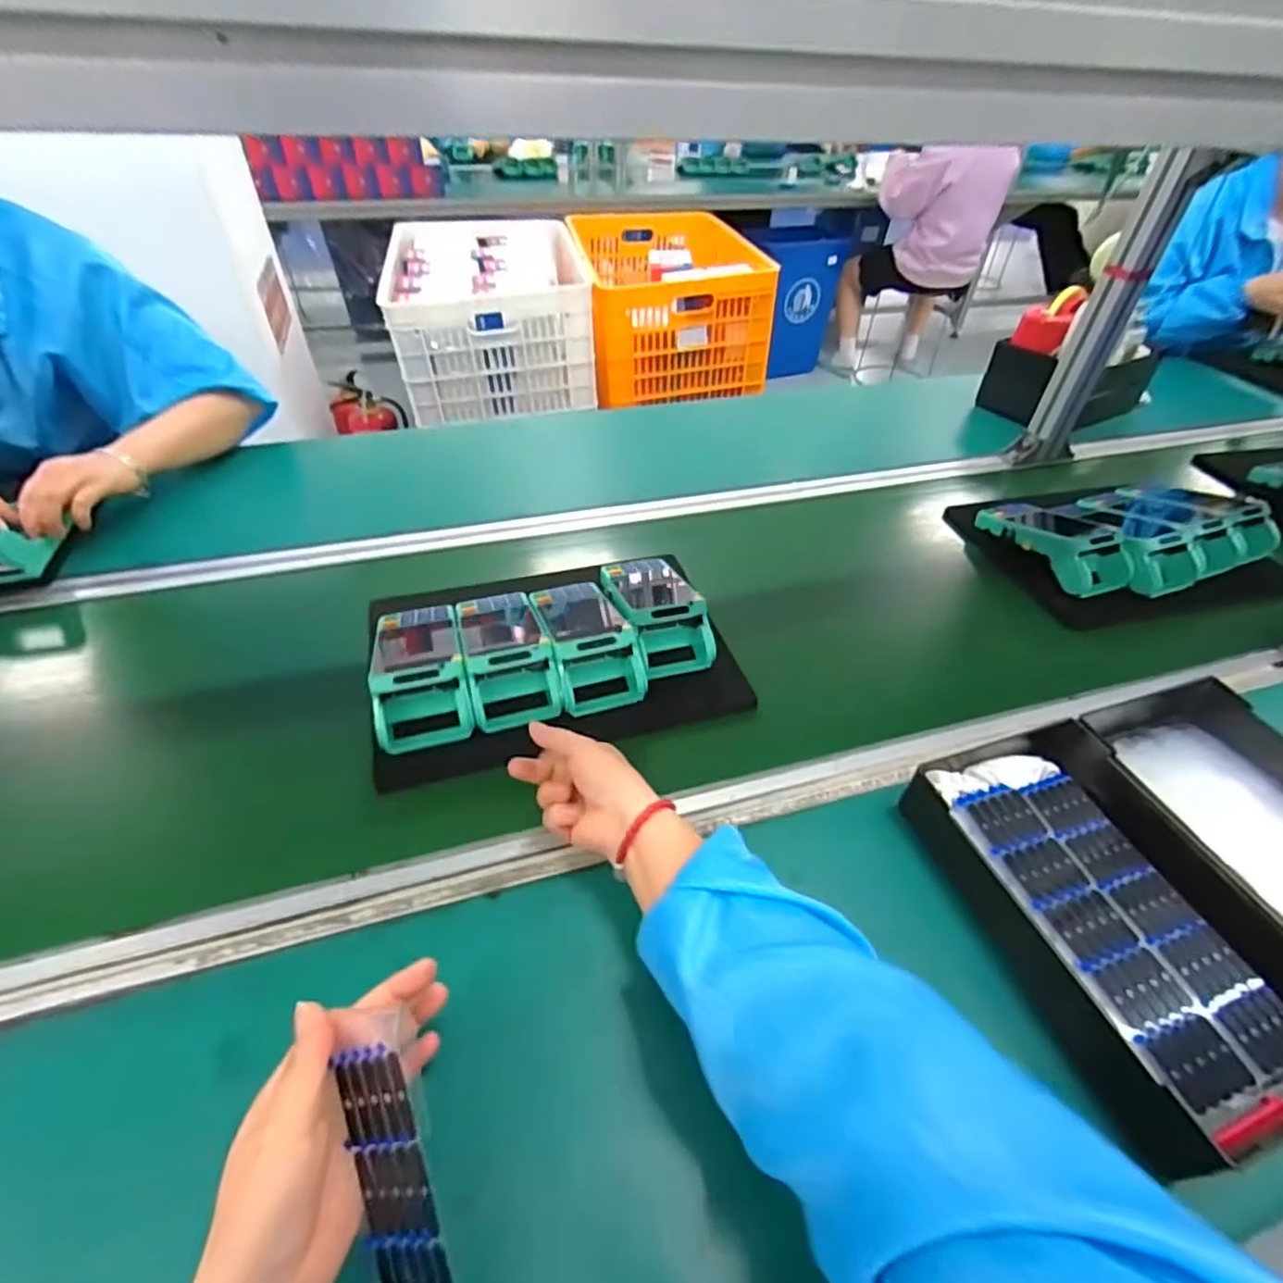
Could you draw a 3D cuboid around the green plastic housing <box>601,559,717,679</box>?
[{"bbox_3d":[0.014,-0.042,0.643,0.082,0.062,0.164,-8,43,-13],"label":"green plastic housing"}]

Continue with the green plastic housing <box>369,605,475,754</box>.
[{"bbox_3d":[-0.200,0.013,0.566,0.074,0.052,0.164,-10,44,-16],"label":"green plastic housing"}]

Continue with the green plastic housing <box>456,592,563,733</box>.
[{"bbox_3d":[-0.130,0.002,0.586,0.082,0.049,0.168,-10,44,-15],"label":"green plastic housing"}]

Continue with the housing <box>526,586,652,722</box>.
[{"bbox_3d":[-0.053,-0.012,0.604,0.078,0.048,0.163,-10,44,-16],"label":"housing"}]

